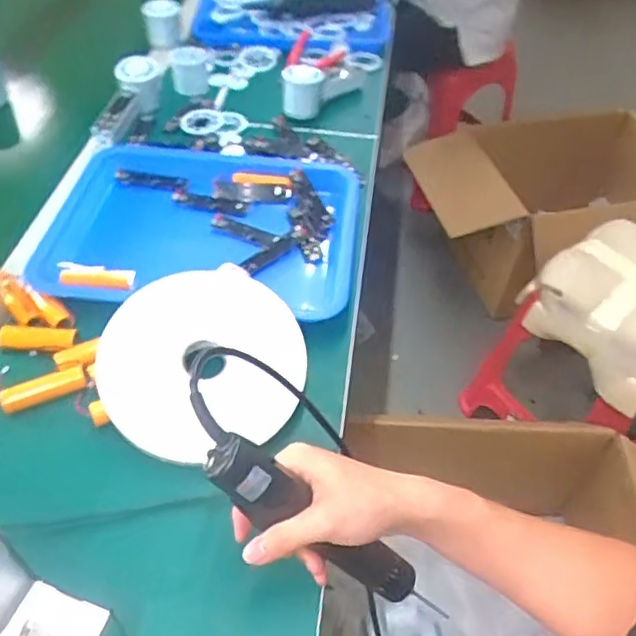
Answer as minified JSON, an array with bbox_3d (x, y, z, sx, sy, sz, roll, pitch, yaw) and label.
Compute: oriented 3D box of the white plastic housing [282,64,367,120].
[{"bbox_3d":[0.012,-0.348,0.917,0.064,0.056,0.164,26,52,16],"label":"white plastic housing"}]

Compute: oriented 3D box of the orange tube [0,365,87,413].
[{"bbox_3d":[-0.247,0.062,0.562,0.072,0.021,0.020,-17,51,-19],"label":"orange tube"}]

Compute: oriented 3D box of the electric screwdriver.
[{"bbox_3d":[0.006,0.161,0.464,0.219,0.031,0.034,45,46,-24],"label":"electric screwdriver"}]

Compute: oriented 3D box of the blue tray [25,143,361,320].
[{"bbox_3d":[-0.125,-0.105,0.718,0.331,0.040,0.260,6,48,2],"label":"blue tray"}]

